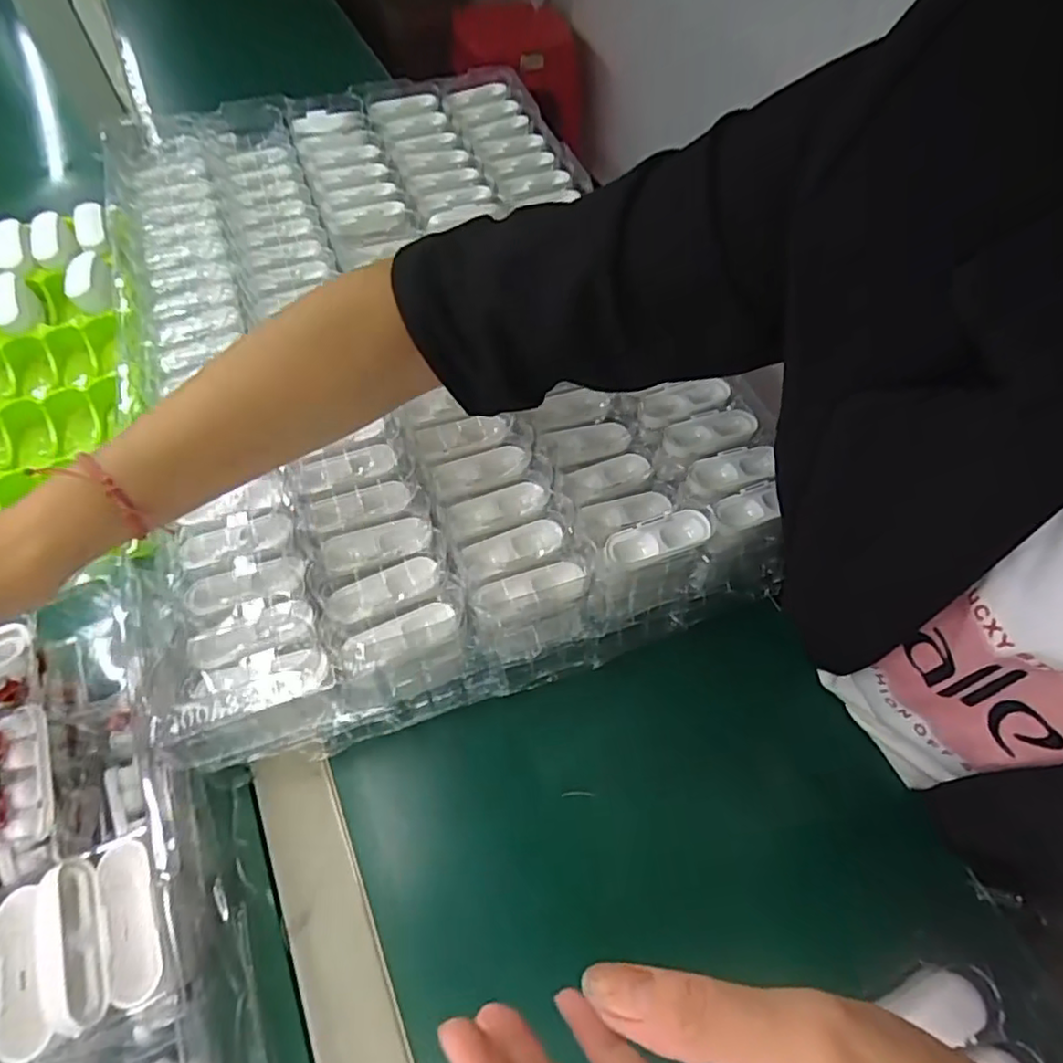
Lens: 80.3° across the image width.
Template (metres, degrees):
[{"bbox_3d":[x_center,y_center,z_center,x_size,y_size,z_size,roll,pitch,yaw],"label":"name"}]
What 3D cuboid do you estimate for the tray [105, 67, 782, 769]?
[{"bbox_3d":[-0.098,-0.169,0.495,0.400,0.066,0.606,-17,60,-11],"label":"tray"}]

